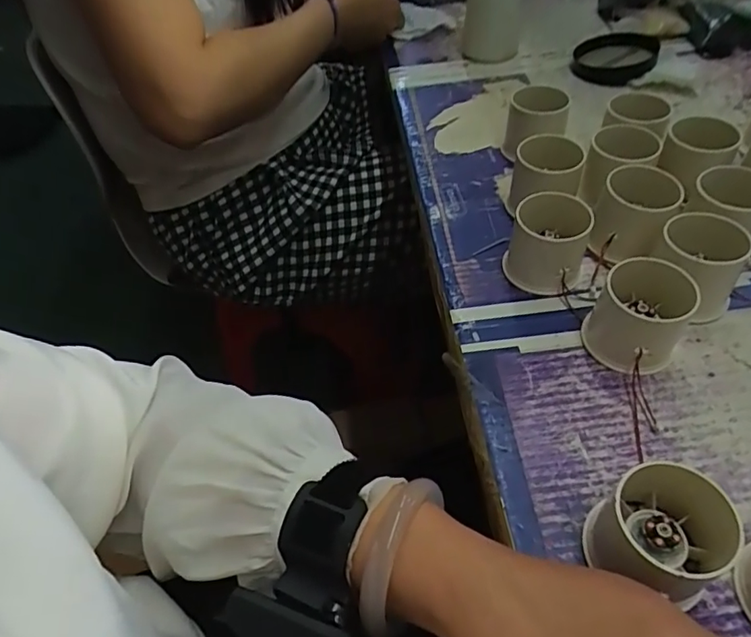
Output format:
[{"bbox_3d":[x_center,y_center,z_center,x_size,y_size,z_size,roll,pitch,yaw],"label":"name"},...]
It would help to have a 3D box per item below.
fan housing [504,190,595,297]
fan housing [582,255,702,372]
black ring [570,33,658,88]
[{"bbox_3d":[0.121,-0.053,0.378,0.055,0.051,0.051,11,52,15],"label":"fan housing"},{"bbox_3d":[0.165,-0.005,0.334,0.052,0.050,0.060,29,58,27],"label":"fan housing"},{"bbox_3d":[0.260,-0.286,0.587,0.085,0.026,0.092,-3,50,4],"label":"black ring"}]

